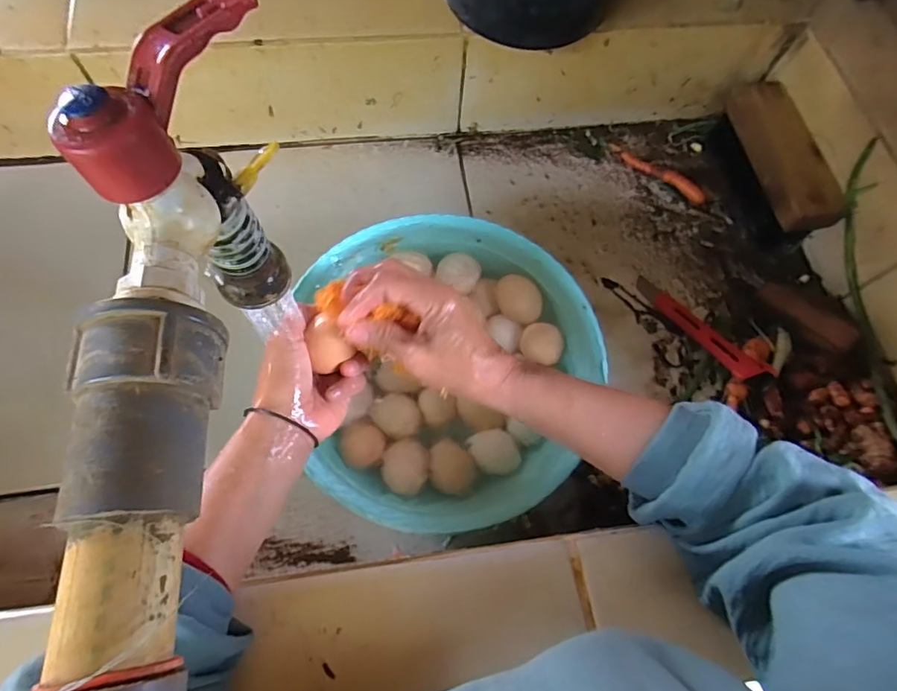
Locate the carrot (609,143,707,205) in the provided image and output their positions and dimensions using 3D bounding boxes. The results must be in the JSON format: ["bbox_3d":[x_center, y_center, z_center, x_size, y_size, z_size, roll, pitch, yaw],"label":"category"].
[{"bbox_3d":[0.271,-0.226,0.631,0.137,0.016,0.024,41,71,13],"label":"carrot"}]

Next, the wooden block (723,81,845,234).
[{"bbox_3d":[0.393,-0.227,0.577,0.059,0.038,0.206,-7,68,-6],"label":"wooden block"}]

